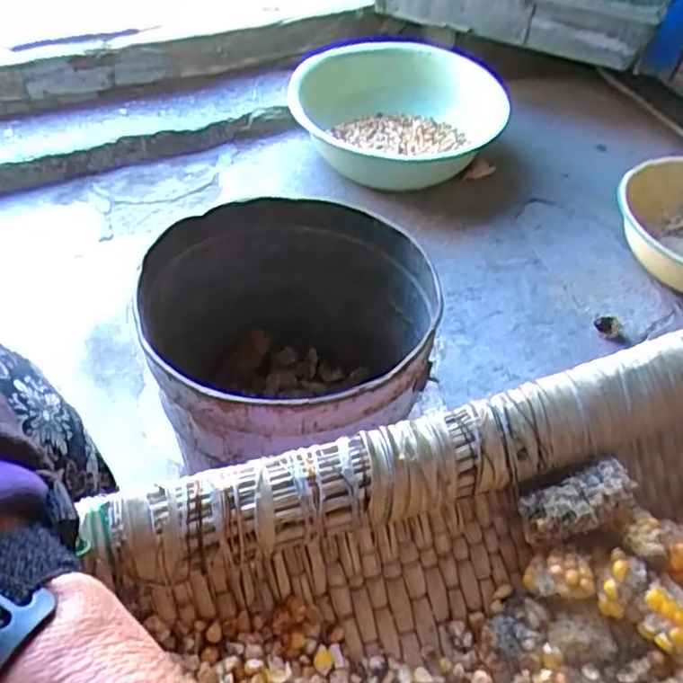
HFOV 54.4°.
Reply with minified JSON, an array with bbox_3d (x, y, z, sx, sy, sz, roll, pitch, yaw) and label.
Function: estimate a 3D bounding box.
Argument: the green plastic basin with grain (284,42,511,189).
[{"bbox_3d":[0.099,-0.392,1.134,0.318,0.143,0.362,22,52,15],"label":"green plastic basin with grain"}]

